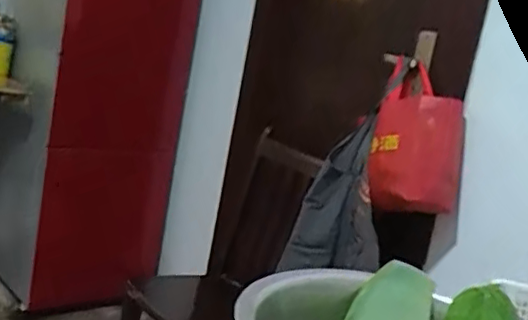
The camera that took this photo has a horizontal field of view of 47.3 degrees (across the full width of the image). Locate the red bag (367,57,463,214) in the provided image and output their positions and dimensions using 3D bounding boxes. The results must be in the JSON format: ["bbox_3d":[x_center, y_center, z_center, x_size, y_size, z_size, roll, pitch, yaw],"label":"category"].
[{"bbox_3d":[0.383,-0.044,1.504,0.213,0.340,0.146,14,9,17],"label":"red bag"}]

